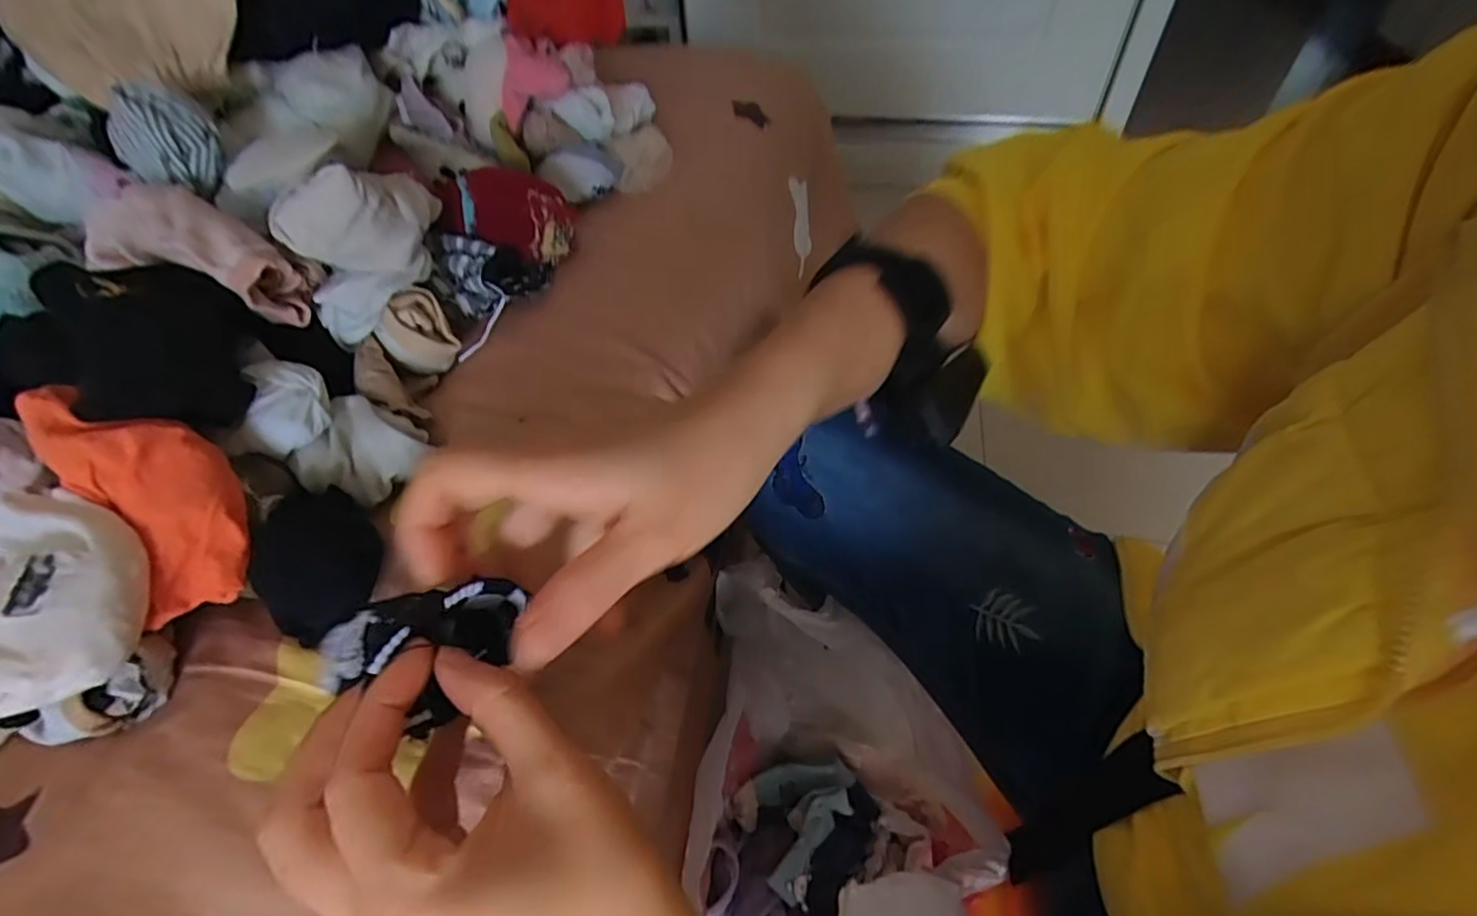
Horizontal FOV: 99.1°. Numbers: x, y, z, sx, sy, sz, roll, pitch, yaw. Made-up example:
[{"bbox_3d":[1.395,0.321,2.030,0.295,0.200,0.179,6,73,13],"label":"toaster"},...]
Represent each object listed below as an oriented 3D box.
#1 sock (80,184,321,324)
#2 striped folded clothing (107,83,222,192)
[{"bbox_3d":[-0.304,-0.117,0.353,0.122,0.046,0.056,19,51,-6],"label":"sock"},{"bbox_3d":[-0.343,-0.191,0.372,0.057,0.048,0.037,17,53,14],"label":"striped folded clothing"}]

